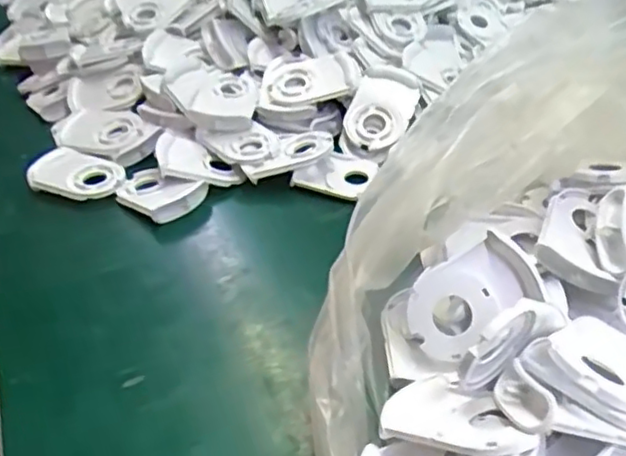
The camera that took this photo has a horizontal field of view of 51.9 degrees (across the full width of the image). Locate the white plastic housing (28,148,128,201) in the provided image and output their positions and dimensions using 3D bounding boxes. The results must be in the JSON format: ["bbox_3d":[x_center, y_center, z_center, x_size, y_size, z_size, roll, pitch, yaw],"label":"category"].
[{"bbox_3d":[-0.218,-0.046,0.589,0.096,0.023,0.052,15,42,22],"label":"white plastic housing"}]

